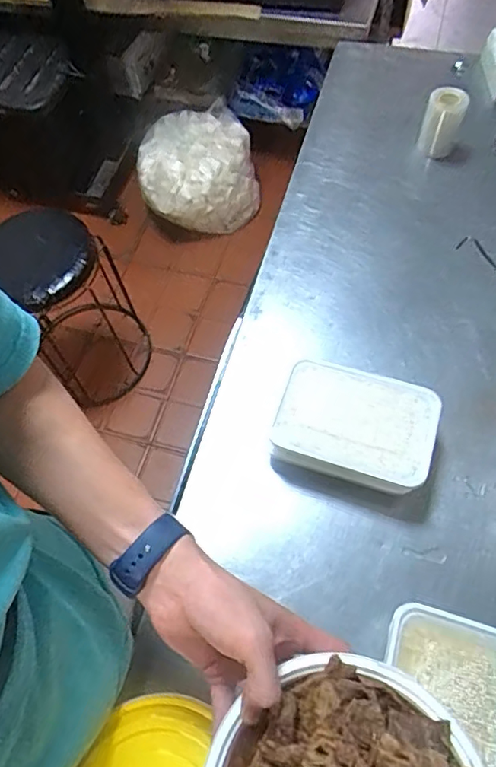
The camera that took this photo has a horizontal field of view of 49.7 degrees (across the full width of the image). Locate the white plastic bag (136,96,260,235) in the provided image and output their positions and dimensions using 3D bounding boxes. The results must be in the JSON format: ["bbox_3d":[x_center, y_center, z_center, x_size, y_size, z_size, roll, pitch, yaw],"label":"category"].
[{"bbox_3d":[-0.175,-0.719,1.851,0.396,0.287,0.340,-19,62,-6],"label":"white plastic bag"}]

